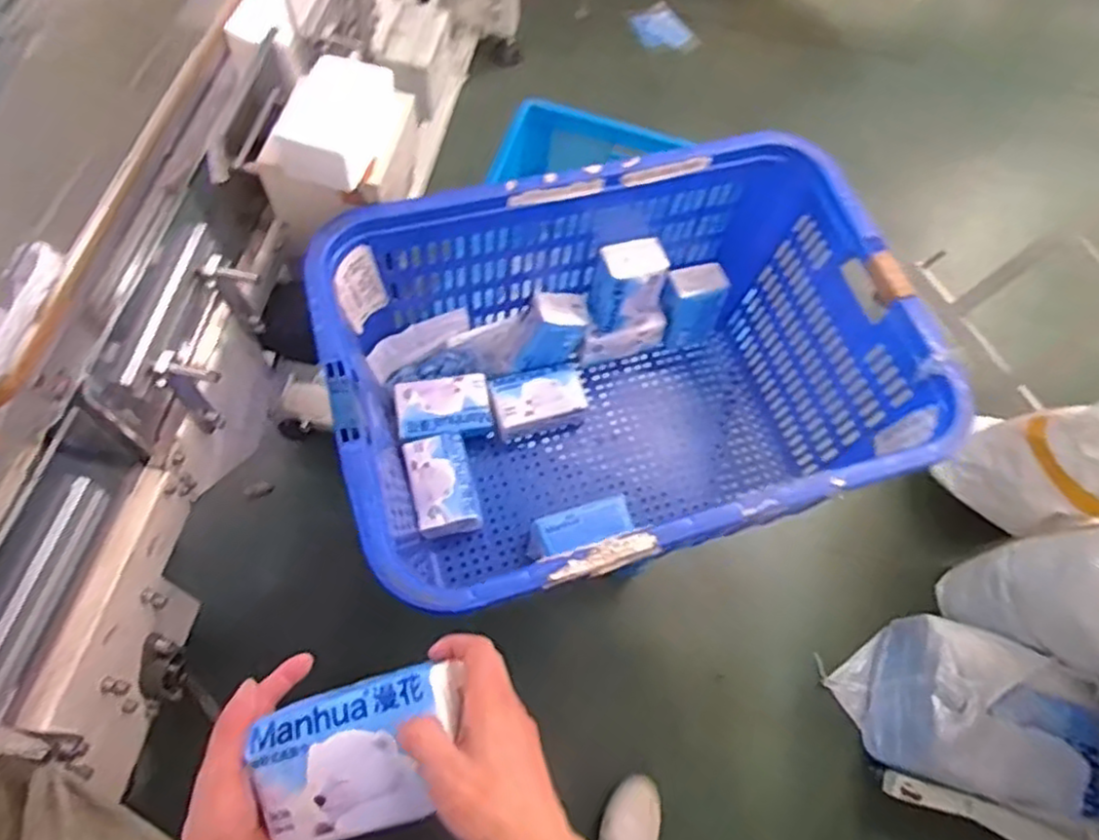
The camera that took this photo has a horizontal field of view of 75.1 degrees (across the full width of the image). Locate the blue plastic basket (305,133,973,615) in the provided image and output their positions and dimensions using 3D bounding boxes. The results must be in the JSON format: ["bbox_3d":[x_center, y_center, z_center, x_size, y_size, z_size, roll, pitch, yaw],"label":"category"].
[{"bbox_3d":[0.091,-0.029,0.995,0.702,0.361,0.495,-16,66,-11],"label":"blue plastic basket"}]

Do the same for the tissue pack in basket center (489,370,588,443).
[{"bbox_3d":[-0.017,-0.026,1.142,0.149,0.075,0.076,-14,66,-10],"label":"tissue pack in basket center"}]

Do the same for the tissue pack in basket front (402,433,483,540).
[{"bbox_3d":[-0.160,0.099,1.073,0.094,0.070,0.139,-15,66,-11],"label":"tissue pack in basket front"}]

